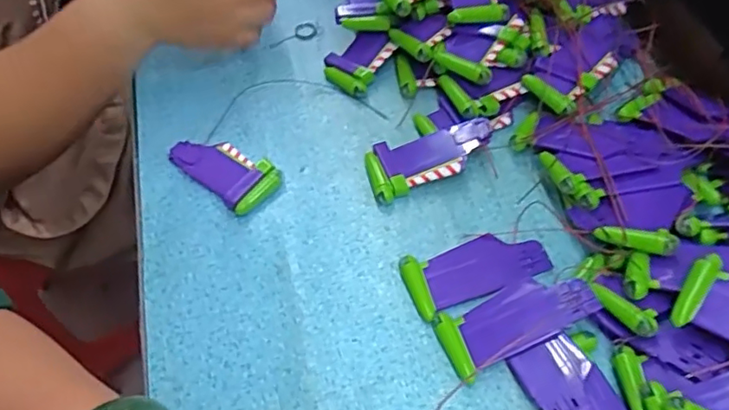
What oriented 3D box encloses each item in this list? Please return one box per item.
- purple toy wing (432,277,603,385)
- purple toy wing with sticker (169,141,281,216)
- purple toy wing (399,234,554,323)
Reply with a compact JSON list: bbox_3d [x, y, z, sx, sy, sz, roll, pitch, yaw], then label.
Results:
[{"bbox_3d":[0.089,0.067,0.340,0.089,0.009,0.037,-24,58,5],"label":"purple toy wing"},{"bbox_3d":[-0.103,-0.029,0.427,0.088,0.015,0.042,35,67,24],"label":"purple toy wing with sticker"},{"bbox_3d":[0.070,0.040,0.370,0.089,0.011,0.038,-20,58,-8],"label":"purple toy wing"}]

